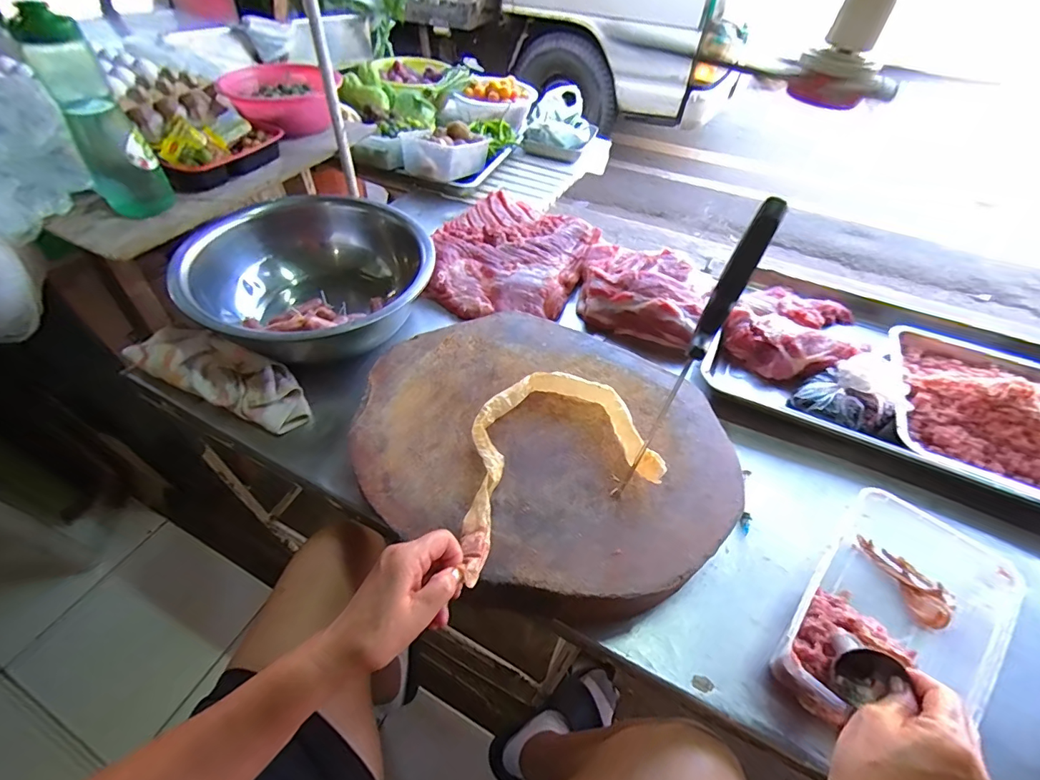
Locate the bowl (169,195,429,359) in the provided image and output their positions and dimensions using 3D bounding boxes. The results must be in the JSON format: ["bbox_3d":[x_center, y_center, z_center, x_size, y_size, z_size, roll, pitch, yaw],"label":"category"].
[{"bbox_3d":[-0.347,-0.178,0.746,0.351,0.149,0.337,2,51,-2],"label":"bowl"}]

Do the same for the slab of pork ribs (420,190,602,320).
[{"bbox_3d":[-0.021,-0.269,0.894,0.295,0.055,0.334,18,52,10],"label":"slab of pork ribs"}]

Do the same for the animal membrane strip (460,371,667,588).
[{"bbox_3d":[0.018,0.066,0.496,0.251,0.042,0.188,-23,56,-21],"label":"animal membrane strip"}]

